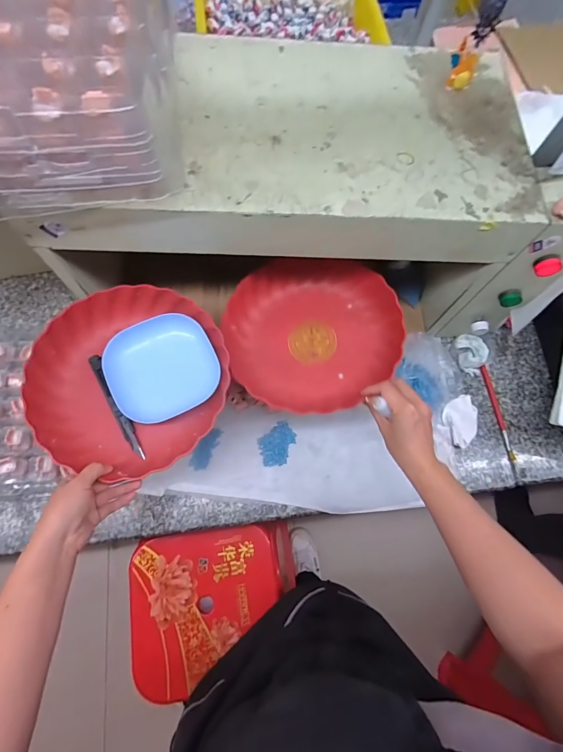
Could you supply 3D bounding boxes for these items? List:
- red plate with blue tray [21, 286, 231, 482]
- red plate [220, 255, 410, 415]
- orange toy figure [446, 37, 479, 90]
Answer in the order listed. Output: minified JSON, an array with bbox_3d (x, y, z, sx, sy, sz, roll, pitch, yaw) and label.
[{"bbox_3d":[-0.192,0.001,0.472,0.233,0.057,0.233,1,71,-2],"label":"red plate with blue tray"},{"bbox_3d":[0.043,-0.067,0.517,0.238,0.074,0.224,1,71,-2],"label":"red plate"},{"bbox_3d":[0.222,-0.377,0.439,0.032,0.038,0.032,17,71,4],"label":"orange toy figure"}]

